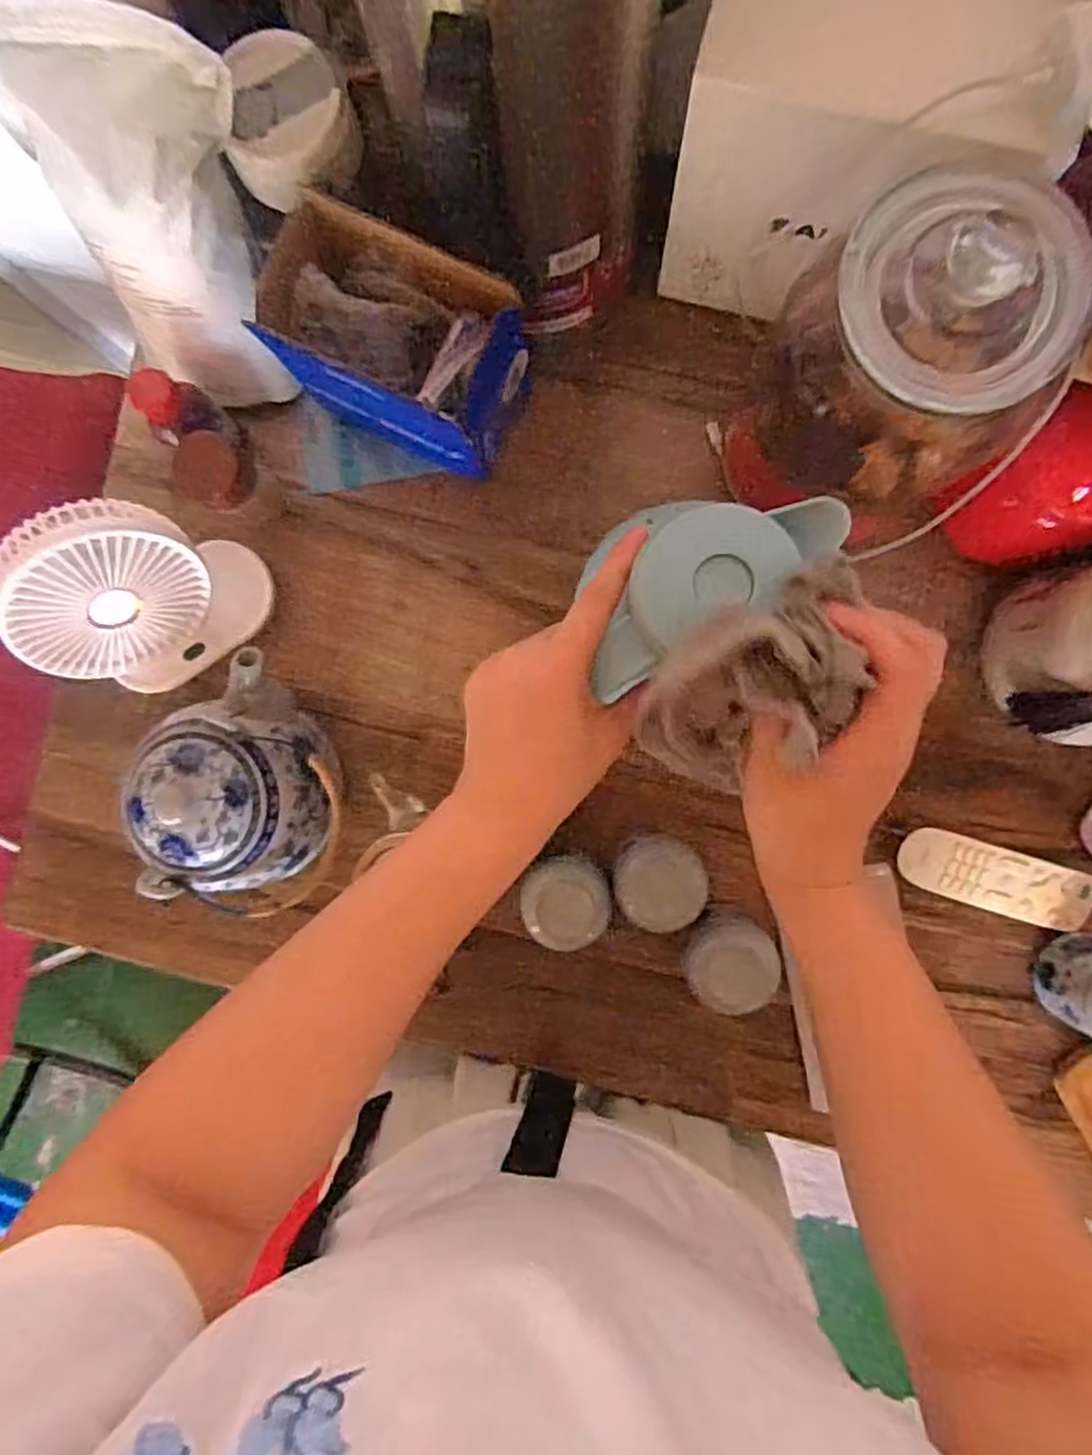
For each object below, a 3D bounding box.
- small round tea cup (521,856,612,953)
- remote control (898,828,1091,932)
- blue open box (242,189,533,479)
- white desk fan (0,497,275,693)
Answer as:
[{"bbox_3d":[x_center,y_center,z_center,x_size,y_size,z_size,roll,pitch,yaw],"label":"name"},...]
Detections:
[{"bbox_3d":[0.014,0.120,0.523,0.058,0.035,0.056,0,90,3],"label":"small round tea cup"},{"bbox_3d":[0.332,0.112,0.563,0.143,0.028,0.046,17,91,3],"label":"remote control"},{"bbox_3d":[-0.093,-0.247,0.519,0.154,0.142,0.098,26,91,3],"label":"blue open box"},{"bbox_3d":[-0.273,-0.086,0.516,0.130,0.172,0.073,-31,88,3],"label":"white desk fan"}]

